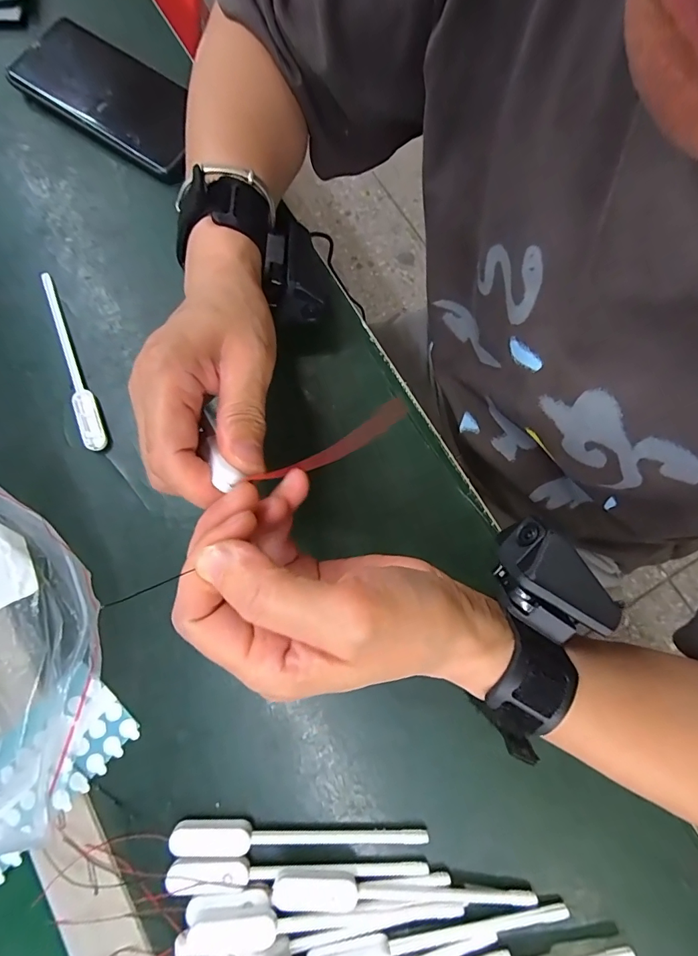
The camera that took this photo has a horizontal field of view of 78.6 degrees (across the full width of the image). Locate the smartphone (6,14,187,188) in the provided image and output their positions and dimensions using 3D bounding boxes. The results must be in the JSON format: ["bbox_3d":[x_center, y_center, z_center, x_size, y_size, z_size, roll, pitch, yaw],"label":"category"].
[{"bbox_3d":[-0.190,-0.308,0.343,0.171,0.015,0.076,33,81,6],"label":"smartphone"}]

